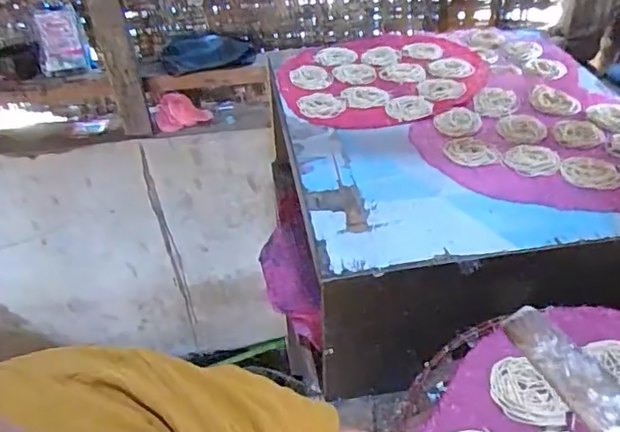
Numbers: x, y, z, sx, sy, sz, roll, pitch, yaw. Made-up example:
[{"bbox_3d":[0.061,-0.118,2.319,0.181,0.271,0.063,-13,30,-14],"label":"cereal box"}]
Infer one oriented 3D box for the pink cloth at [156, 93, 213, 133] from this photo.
[{"bbox_3d":[-0.290,-0.241,1.293,0.124,0.059,0.076,-14,40,-13],"label":"pink cloth"}]

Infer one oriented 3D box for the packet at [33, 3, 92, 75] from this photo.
[{"bbox_3d":[-0.530,-0.371,1.218,0.100,0.138,0.020,-1,39,2],"label":"packet"}]

